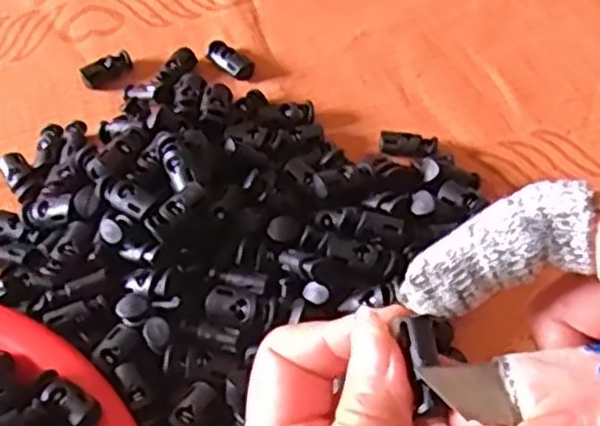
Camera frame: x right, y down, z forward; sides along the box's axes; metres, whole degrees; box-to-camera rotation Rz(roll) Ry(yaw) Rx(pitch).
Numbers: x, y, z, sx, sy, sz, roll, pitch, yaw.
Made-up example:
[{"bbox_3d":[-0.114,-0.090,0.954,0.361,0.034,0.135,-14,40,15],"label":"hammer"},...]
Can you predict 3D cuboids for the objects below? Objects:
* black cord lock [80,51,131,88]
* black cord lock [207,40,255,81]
[{"bbox_3d":[-0.103,-0.076,0.405,0.028,0.011,0.012,-36,61,-19],"label":"black cord lock"},{"bbox_3d":[-0.037,-0.082,0.405,0.031,0.007,0.015,36,65,25],"label":"black cord lock"}]

